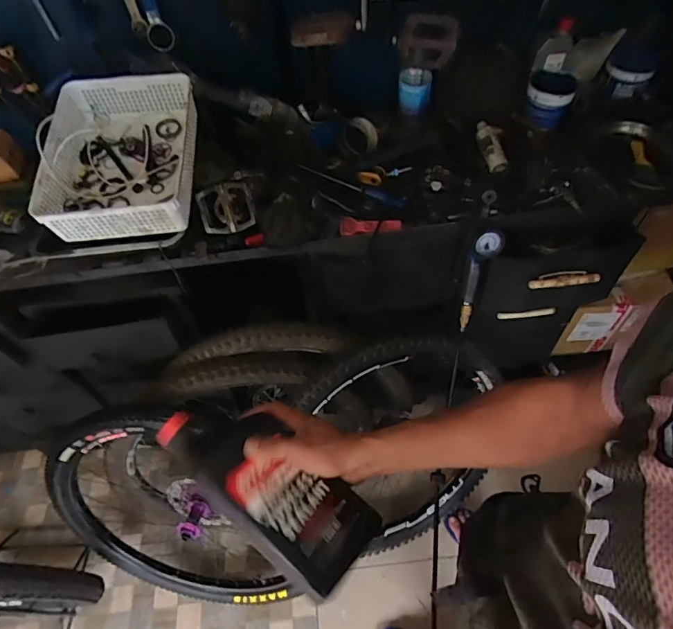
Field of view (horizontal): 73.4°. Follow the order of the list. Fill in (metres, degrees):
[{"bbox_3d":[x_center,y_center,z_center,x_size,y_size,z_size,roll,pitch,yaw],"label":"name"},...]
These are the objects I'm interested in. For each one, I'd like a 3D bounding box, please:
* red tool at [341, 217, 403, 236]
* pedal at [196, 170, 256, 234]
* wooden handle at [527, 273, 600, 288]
[{"bbox_3d":[0.069,-0.178,0.904,0.118,0.017,0.044,-2,56,4],"label":"red tool"},{"bbox_3d":[-0.214,-0.212,0.876,0.101,0.105,0.016,-15,19,-5],"label":"pedal"},{"bbox_3d":[0.468,-0.068,0.930,0.139,0.021,0.014,-5,56,2],"label":"wooden handle"}]

